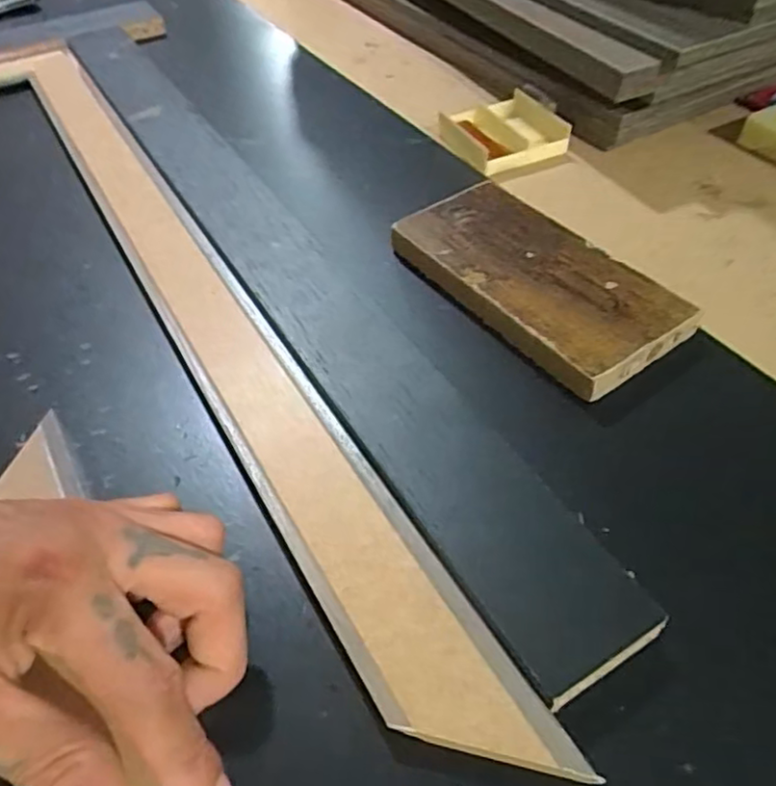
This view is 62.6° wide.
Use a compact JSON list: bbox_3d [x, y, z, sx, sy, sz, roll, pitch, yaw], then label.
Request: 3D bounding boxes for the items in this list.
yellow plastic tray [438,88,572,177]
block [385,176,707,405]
[{"bbox_3d":[0.080,-0.185,0.450,0.068,0.018,0.076,-21,52,-16],"label":"yellow plastic tray"},{"bbox_3d":[0.073,-0.060,0.336,0.080,0.017,0.151,-31,55,-23],"label":"block"}]

